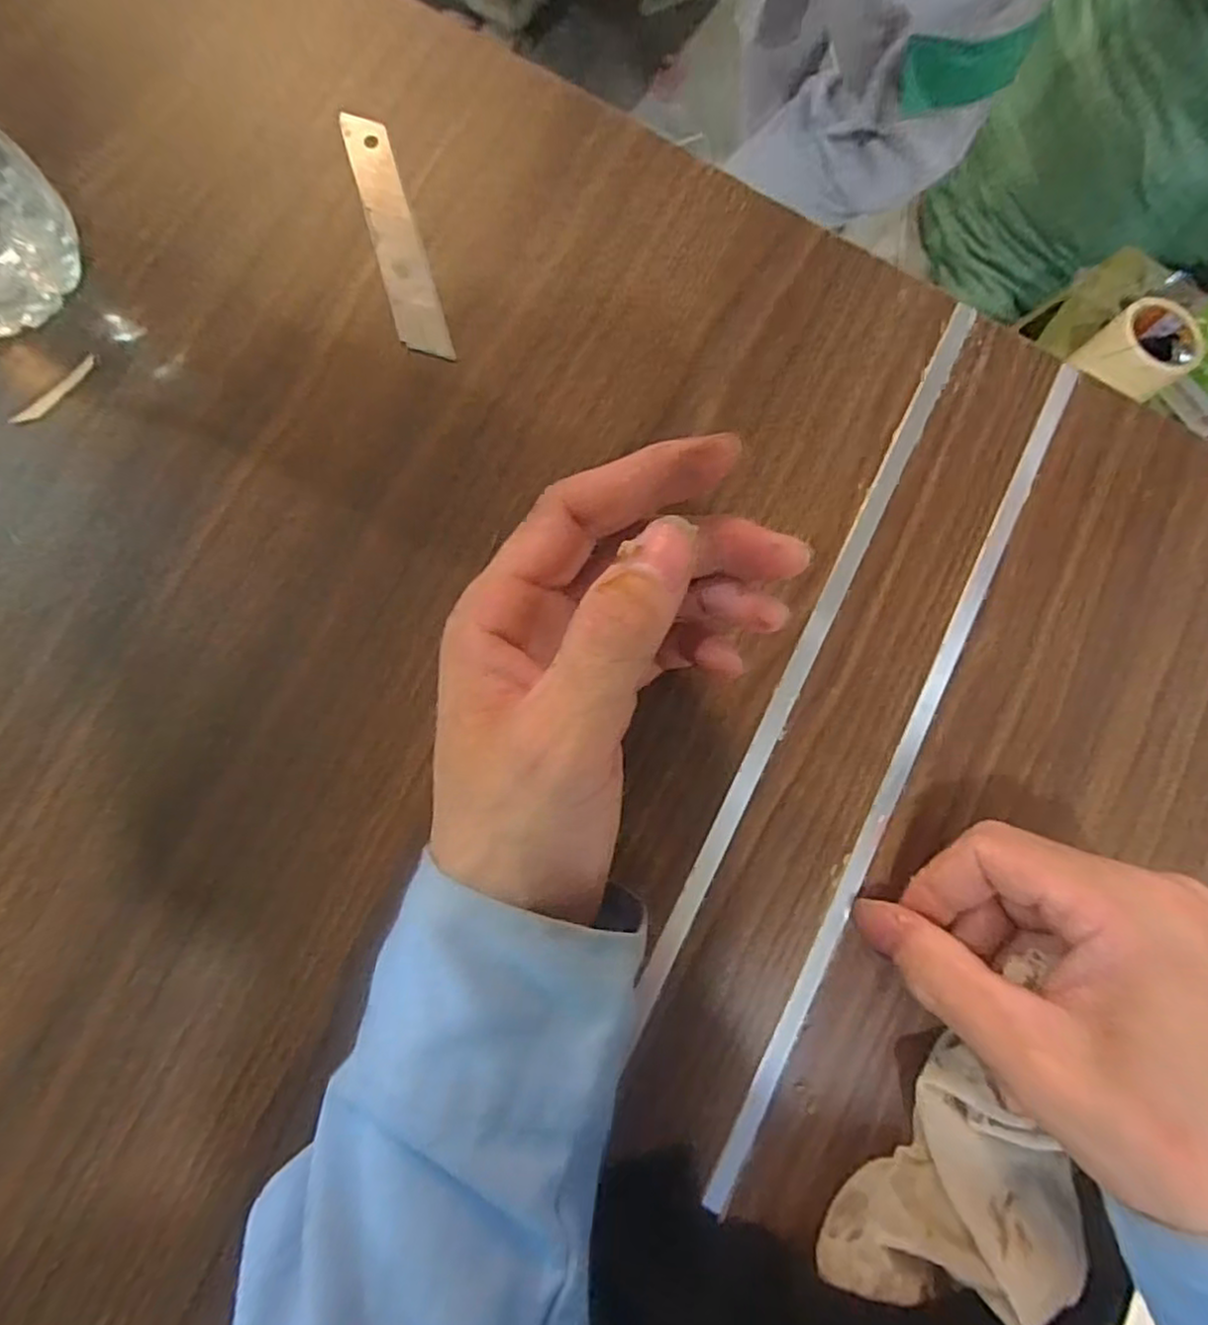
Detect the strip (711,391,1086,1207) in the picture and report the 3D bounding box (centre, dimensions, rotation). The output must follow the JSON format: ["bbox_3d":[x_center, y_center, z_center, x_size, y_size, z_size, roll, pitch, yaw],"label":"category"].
[{"bbox_3d":[0.113,0.031,0.261,0.011,0.004,0.334,28,80,-2],"label":"strip"}]

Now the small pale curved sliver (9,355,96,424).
[{"bbox_3d":[-0.190,-0.094,0.244,0.006,0.004,0.034,41,80,1],"label":"small pale curved sliver"}]

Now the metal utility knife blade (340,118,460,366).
[{"bbox_3d":[-0.080,-0.163,0.268,0.017,0.004,0.104,-16,83,-13],"label":"metal utility knife blade"}]

